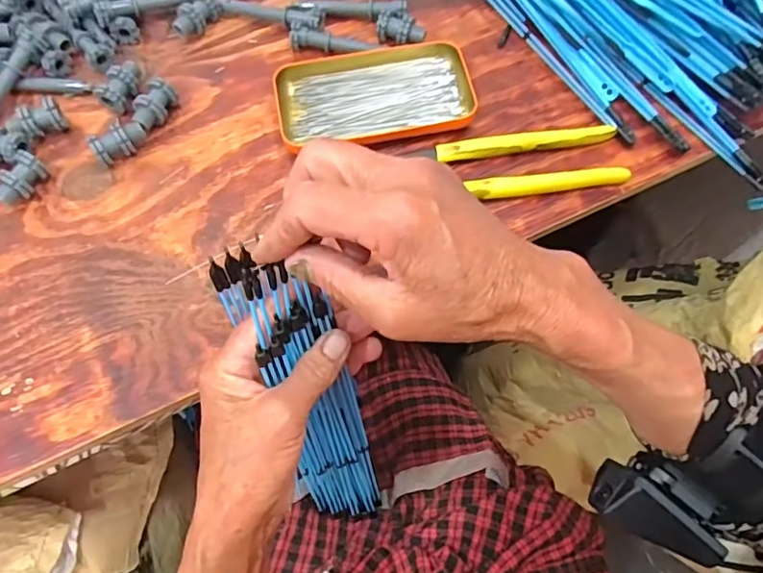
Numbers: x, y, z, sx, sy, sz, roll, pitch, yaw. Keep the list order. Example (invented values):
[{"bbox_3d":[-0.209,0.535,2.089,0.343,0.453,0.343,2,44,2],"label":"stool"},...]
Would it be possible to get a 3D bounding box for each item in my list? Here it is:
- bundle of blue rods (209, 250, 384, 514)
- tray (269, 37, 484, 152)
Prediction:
[{"bbox_3d":[-0.046,0.093,0.408,0.060,0.323,0.049,-20,53,-8],"label":"bundle of blue rods"},{"bbox_3d":[-0.007,-0.145,0.426,0.142,0.019,0.081,-12,69,-5],"label":"tray"}]

